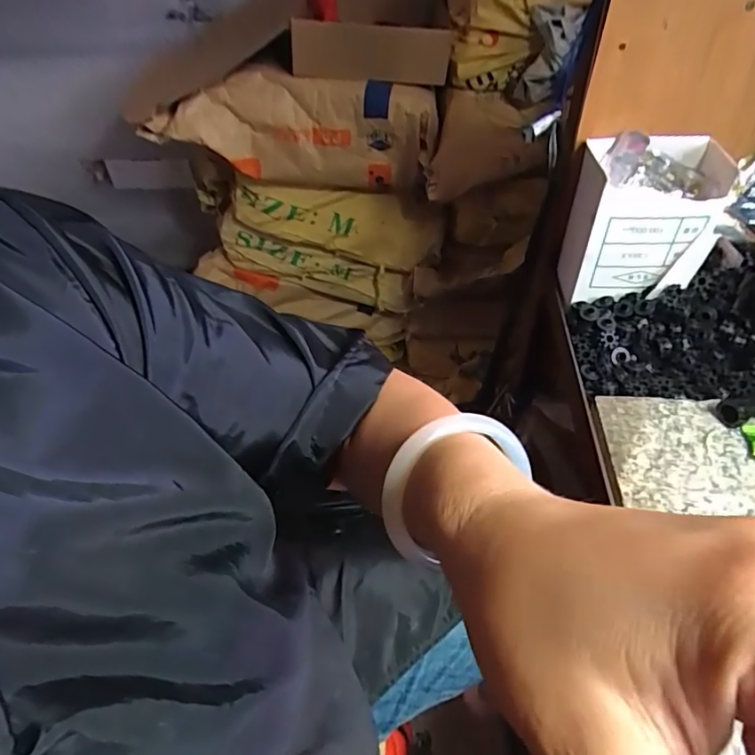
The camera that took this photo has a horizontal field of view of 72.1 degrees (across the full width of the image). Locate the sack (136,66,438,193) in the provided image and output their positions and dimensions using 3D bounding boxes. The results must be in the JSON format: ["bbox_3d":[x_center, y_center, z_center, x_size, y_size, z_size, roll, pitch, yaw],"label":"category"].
[{"bbox_3d":[-0.154,-0.431,0.946,0.513,0.194,0.104,2,46,7],"label":"sack"}]

